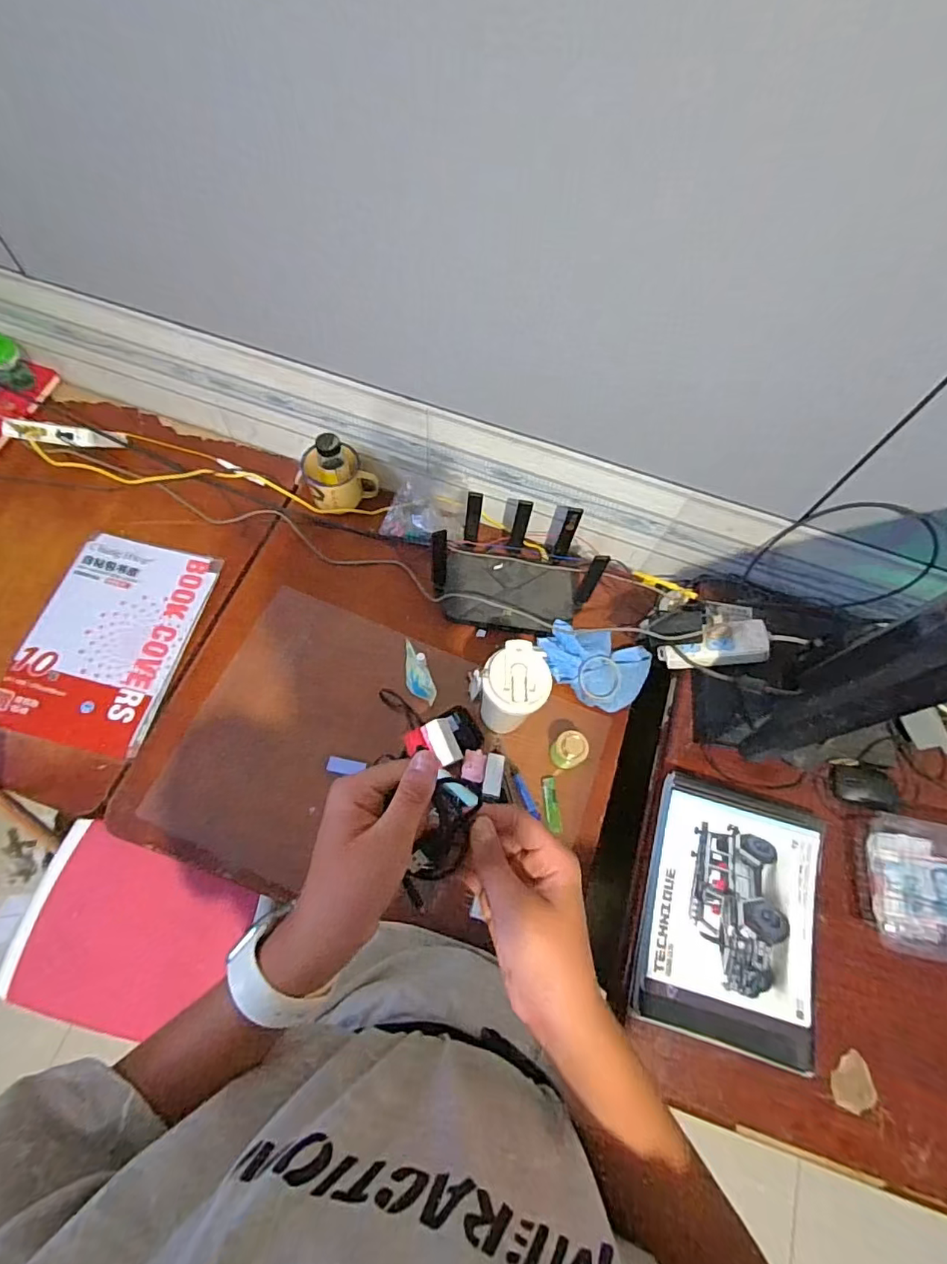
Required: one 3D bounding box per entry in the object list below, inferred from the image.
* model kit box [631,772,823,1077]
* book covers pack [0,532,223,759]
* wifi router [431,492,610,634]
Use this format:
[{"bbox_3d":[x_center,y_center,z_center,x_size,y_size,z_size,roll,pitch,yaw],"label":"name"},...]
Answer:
[{"bbox_3d":[0.315,0.339,0.670,0.199,0.040,0.286,15,66,3],"label":"model kit box"},{"bbox_3d":[-0.572,0.006,0.856,0.238,0.013,0.332,12,66,1],"label":"book covers pack"},{"bbox_3d":[0.067,-0.099,0.869,0.251,0.146,0.155,11,66,1],"label":"wifi router"}]

